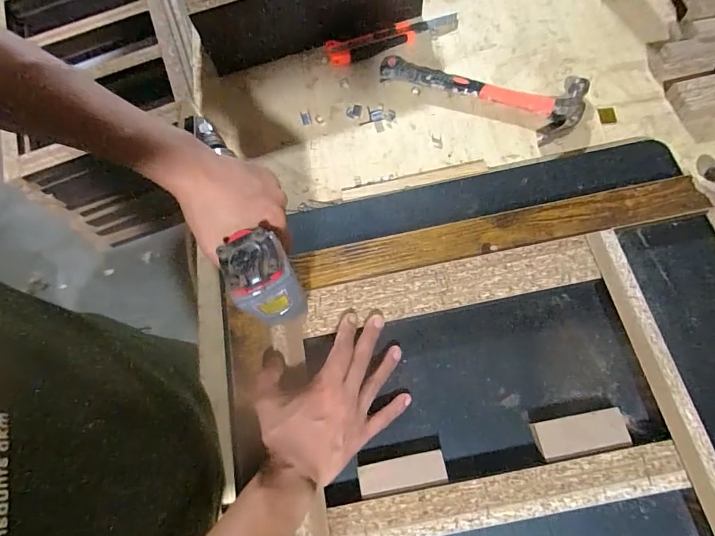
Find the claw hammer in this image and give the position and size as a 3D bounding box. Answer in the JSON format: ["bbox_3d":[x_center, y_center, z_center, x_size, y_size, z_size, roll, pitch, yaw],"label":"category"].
[{"bbox_3d":[0.165,-0.250,0.554,0.262,0.024,0.099,26,74,14],"label":"claw hammer"}]

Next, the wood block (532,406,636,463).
[{"bbox_3d":[0.207,0.155,0.386,0.082,0.016,0.033,-11,69,1],"label":"wood block"}]

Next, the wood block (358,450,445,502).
[{"bbox_3d":[0.041,0.190,0.382,0.079,0.015,0.027,-11,69,1],"label":"wood block"}]

